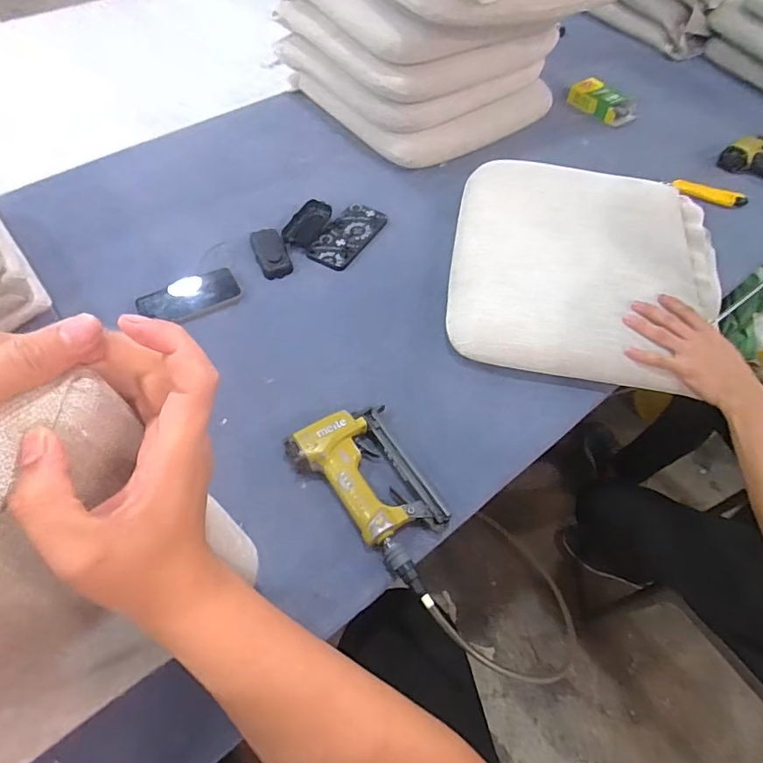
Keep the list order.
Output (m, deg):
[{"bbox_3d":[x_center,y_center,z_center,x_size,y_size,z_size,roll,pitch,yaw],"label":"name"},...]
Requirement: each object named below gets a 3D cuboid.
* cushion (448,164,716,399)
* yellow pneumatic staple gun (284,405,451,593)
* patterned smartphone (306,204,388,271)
[{"bbox_3d":[0.339,-0.192,0.821,0.444,0.082,0.441,11,54,5],"label":"cushion"},{"bbox_3d":[-0.002,0.133,0.616,0.126,0.040,0.236,-30,61,-22],"label":"yellow pneumatic staple gun"},{"bbox_3d":[-0.057,-0.258,0.901,0.080,0.011,0.164,24,57,14],"label":"patterned smartphone"}]

